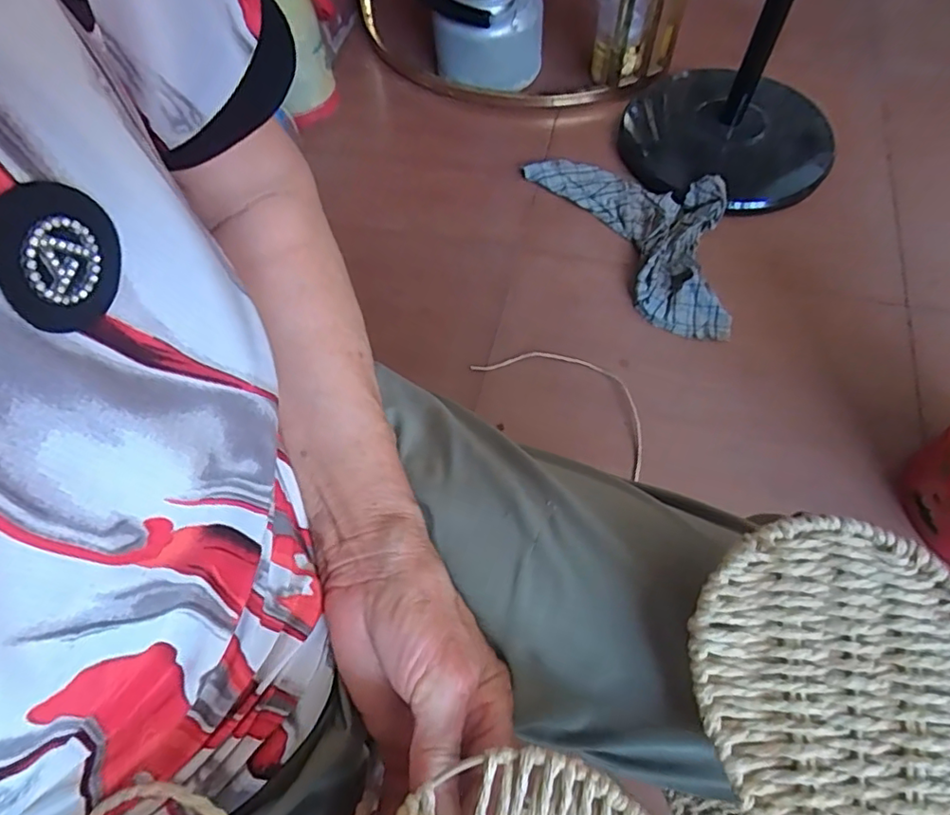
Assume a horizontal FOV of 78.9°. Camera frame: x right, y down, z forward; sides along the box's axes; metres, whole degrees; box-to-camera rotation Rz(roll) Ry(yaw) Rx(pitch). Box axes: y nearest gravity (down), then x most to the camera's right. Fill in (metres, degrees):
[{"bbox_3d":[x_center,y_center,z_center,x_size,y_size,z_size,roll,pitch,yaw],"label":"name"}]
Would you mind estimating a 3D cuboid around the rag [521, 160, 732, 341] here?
[{"bbox_3d":[0.244,-0.281,0.956,0.377,0.066,0.286,16,62,11],"label":"rag"}]

